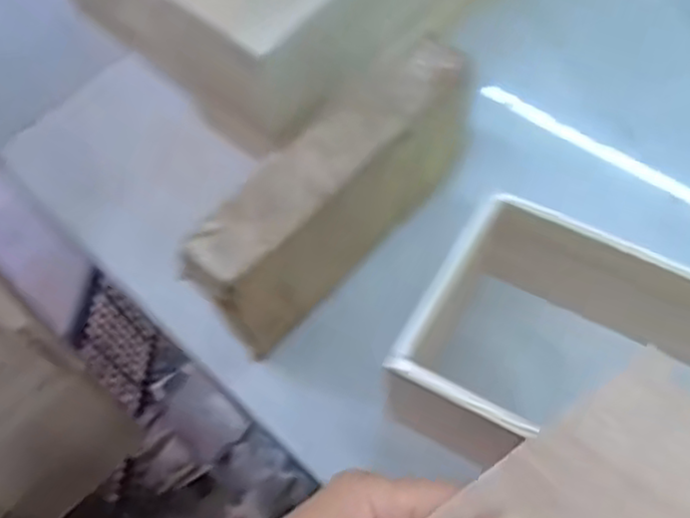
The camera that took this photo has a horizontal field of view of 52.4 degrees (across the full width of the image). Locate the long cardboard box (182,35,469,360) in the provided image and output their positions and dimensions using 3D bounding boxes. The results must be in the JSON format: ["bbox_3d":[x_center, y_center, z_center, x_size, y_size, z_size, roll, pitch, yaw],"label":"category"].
[{"bbox_3d":[-0.003,-0.040,0.427,0.203,0.113,0.044,-42,67,-17],"label":"long cardboard box"}]

